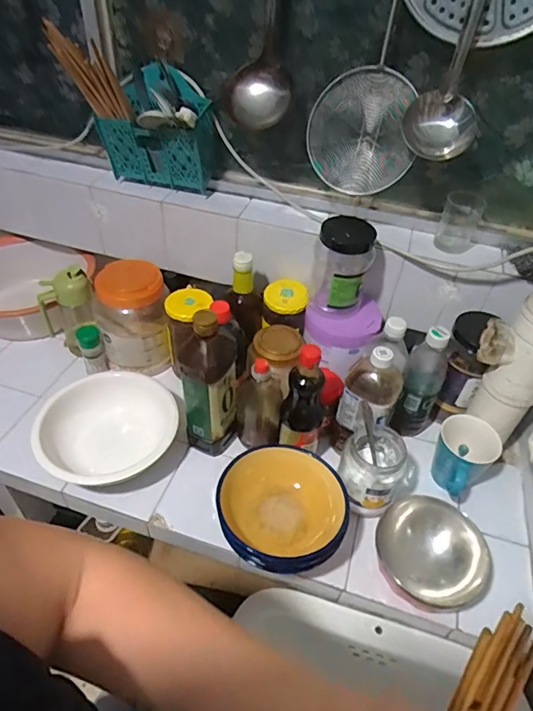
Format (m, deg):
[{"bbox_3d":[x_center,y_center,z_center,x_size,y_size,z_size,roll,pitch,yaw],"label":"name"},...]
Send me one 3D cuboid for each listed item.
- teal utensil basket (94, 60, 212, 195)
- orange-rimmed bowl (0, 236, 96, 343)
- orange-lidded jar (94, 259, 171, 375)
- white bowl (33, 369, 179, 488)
[{"bbox_3d":[-0.194,-0.380,0.800,0.186,0.180,0.117,13,44,8],"label":"teal utensil basket"},{"bbox_3d":[-0.546,-0.128,0.988,0.313,0.140,0.228,11,44,6],"label":"orange-rimmed bowl"},{"bbox_3d":[-0.256,-0.076,0.877,0.120,0.195,0.121,2,44,-2],"label":"orange-lidded jar"},{"bbox_3d":[-0.249,0.132,0.757,0.209,0.087,0.197,2,44,-2],"label":"white bowl"}]

